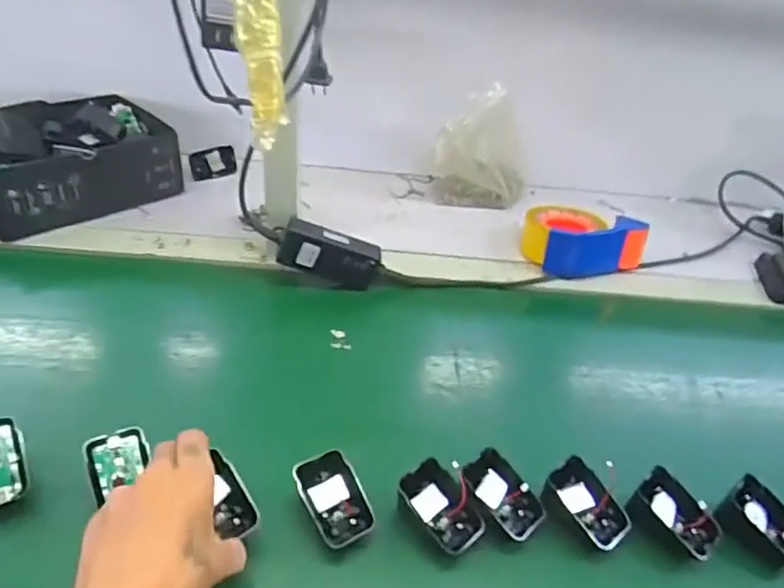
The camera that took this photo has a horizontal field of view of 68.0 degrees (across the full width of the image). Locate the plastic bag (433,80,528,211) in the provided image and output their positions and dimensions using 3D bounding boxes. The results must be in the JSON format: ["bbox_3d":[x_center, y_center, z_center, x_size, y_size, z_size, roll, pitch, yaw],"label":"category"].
[{"bbox_3d":[0.132,-0.204,0.850,0.136,0.162,0.069,11,38,5],"label":"plastic bag"}]

